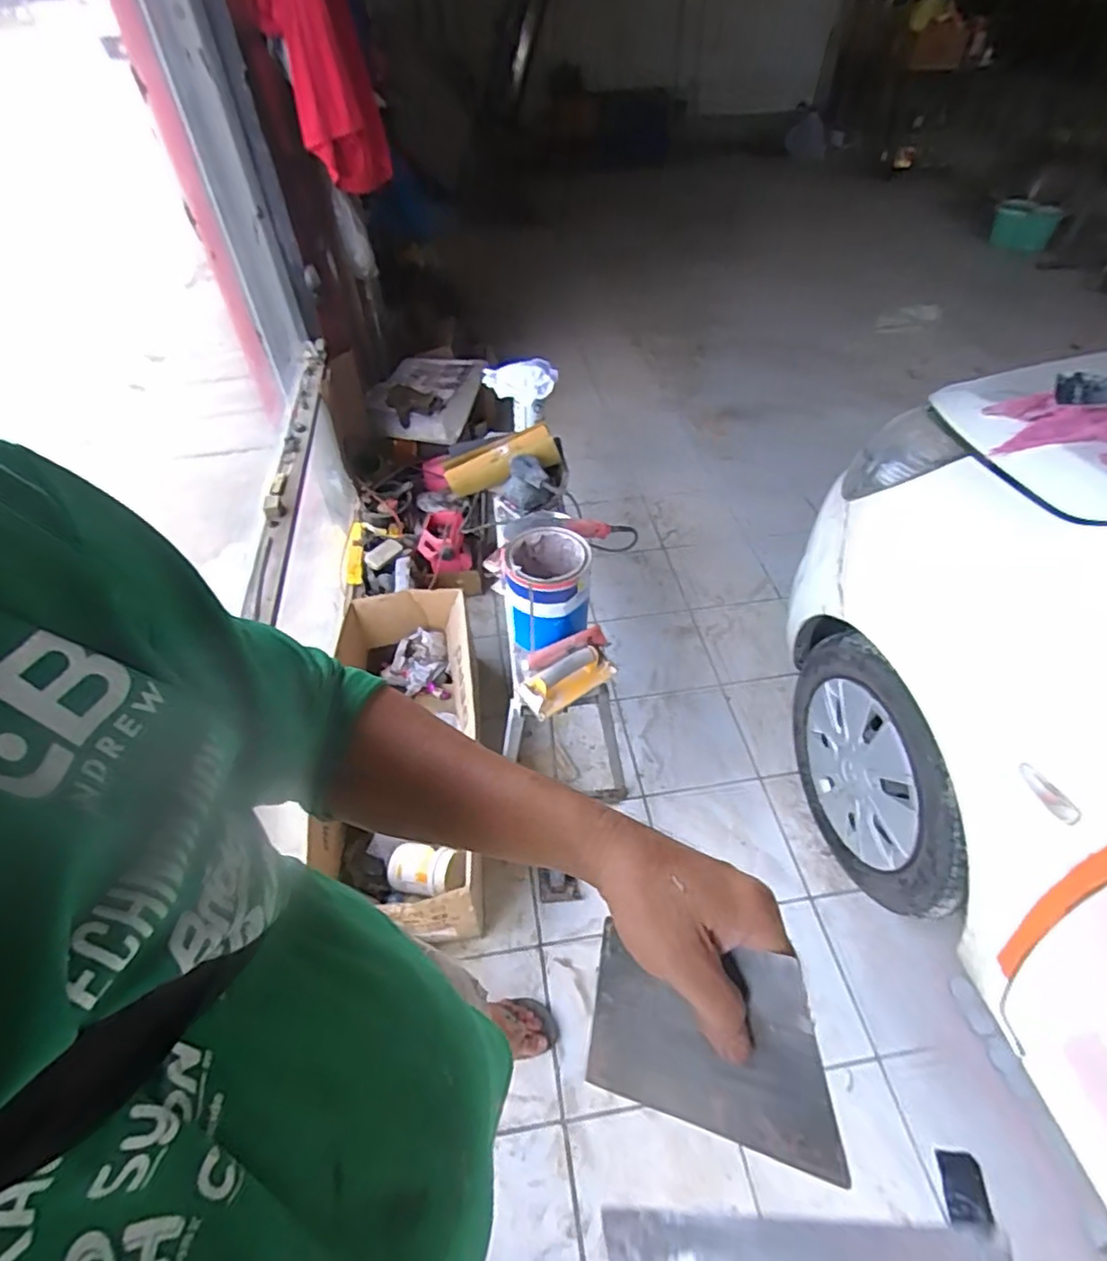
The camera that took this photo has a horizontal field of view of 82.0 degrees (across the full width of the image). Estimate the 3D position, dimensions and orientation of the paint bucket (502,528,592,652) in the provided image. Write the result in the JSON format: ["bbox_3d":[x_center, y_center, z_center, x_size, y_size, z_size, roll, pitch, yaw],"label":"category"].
[{"bbox_3d":[-0.003,-0.078,1.268,0.178,0.166,0.188,-4,47,-1],"label":"paint bucket"}]

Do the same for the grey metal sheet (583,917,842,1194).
[{"bbox_3d":[0.076,0.216,0.340,0.135,0.092,0.008,-7,-7,36],"label":"grey metal sheet"}]

